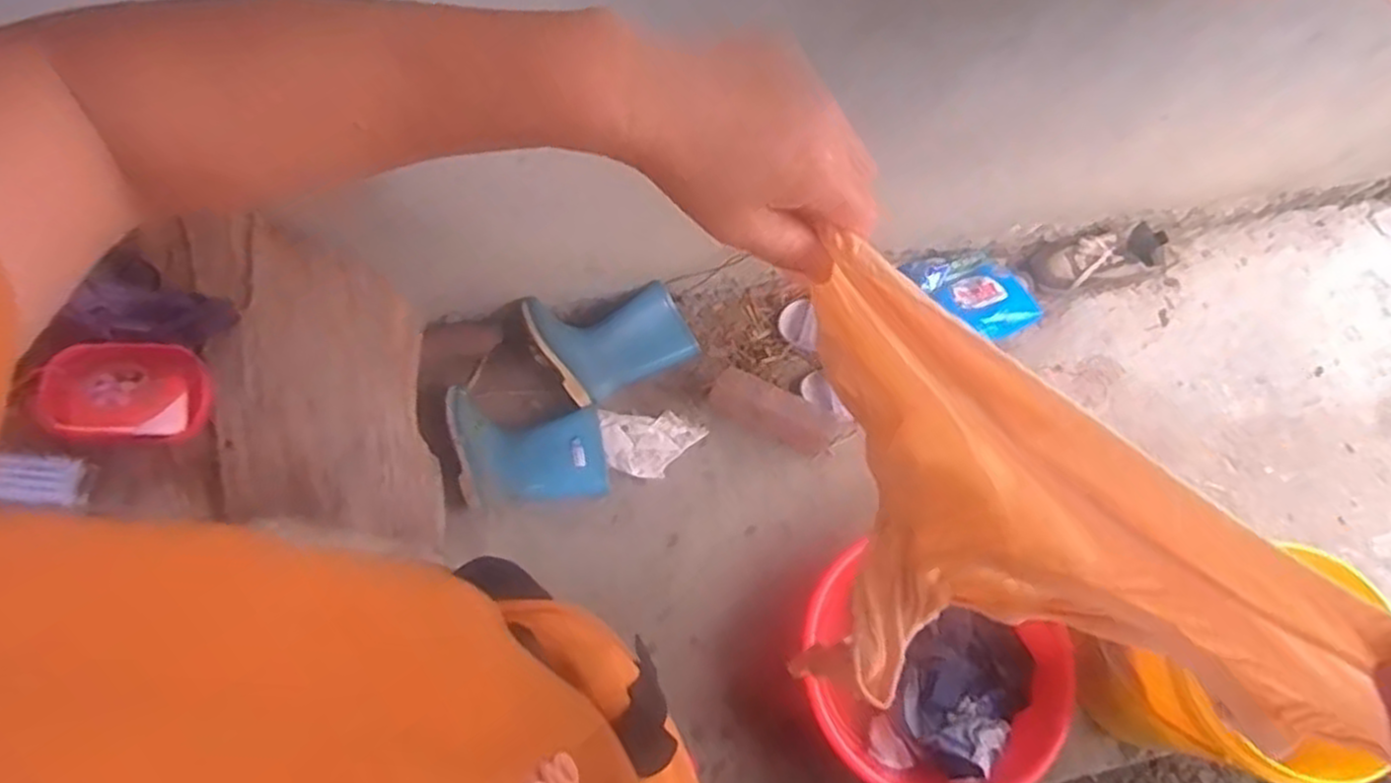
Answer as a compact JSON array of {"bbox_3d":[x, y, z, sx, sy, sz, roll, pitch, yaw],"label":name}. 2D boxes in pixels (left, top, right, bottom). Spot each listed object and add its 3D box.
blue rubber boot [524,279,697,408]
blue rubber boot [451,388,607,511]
[{"bbox_3d":[-0.150,-0.102,1.419,0.250,0.079,0.206,-27,72,-12],"label":"blue rubber boot"},{"bbox_3d":[-0.281,0.087,1.348,0.243,0.087,0.198,-8,69,-6],"label":"blue rubber boot"}]

